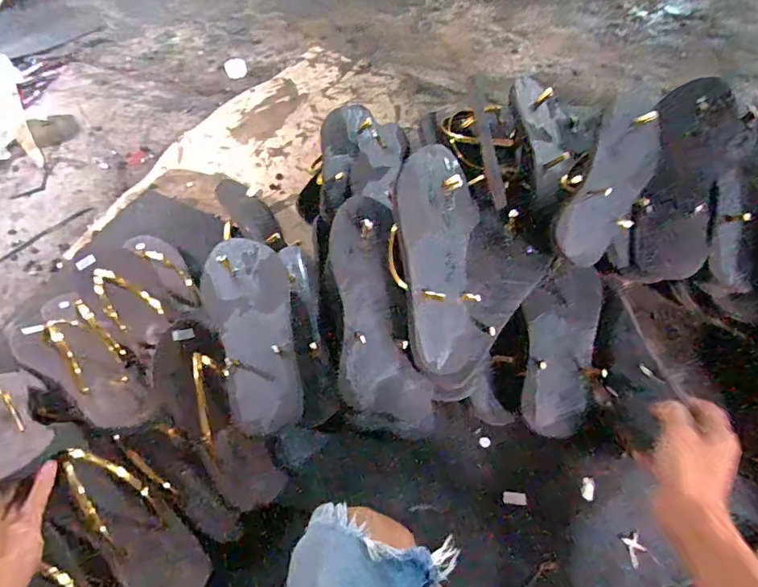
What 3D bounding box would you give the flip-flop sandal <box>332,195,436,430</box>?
[{"bbox_3d":[-0.009,0.031,0.590,0.097,0.030,0.281,-12,91,-4],"label":"flip-flop sandal"}]

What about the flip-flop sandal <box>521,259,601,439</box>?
[{"bbox_3d":[0.207,0.064,0.568,0.076,0.025,0.197,6,91,7],"label":"flip-flop sandal"}]

